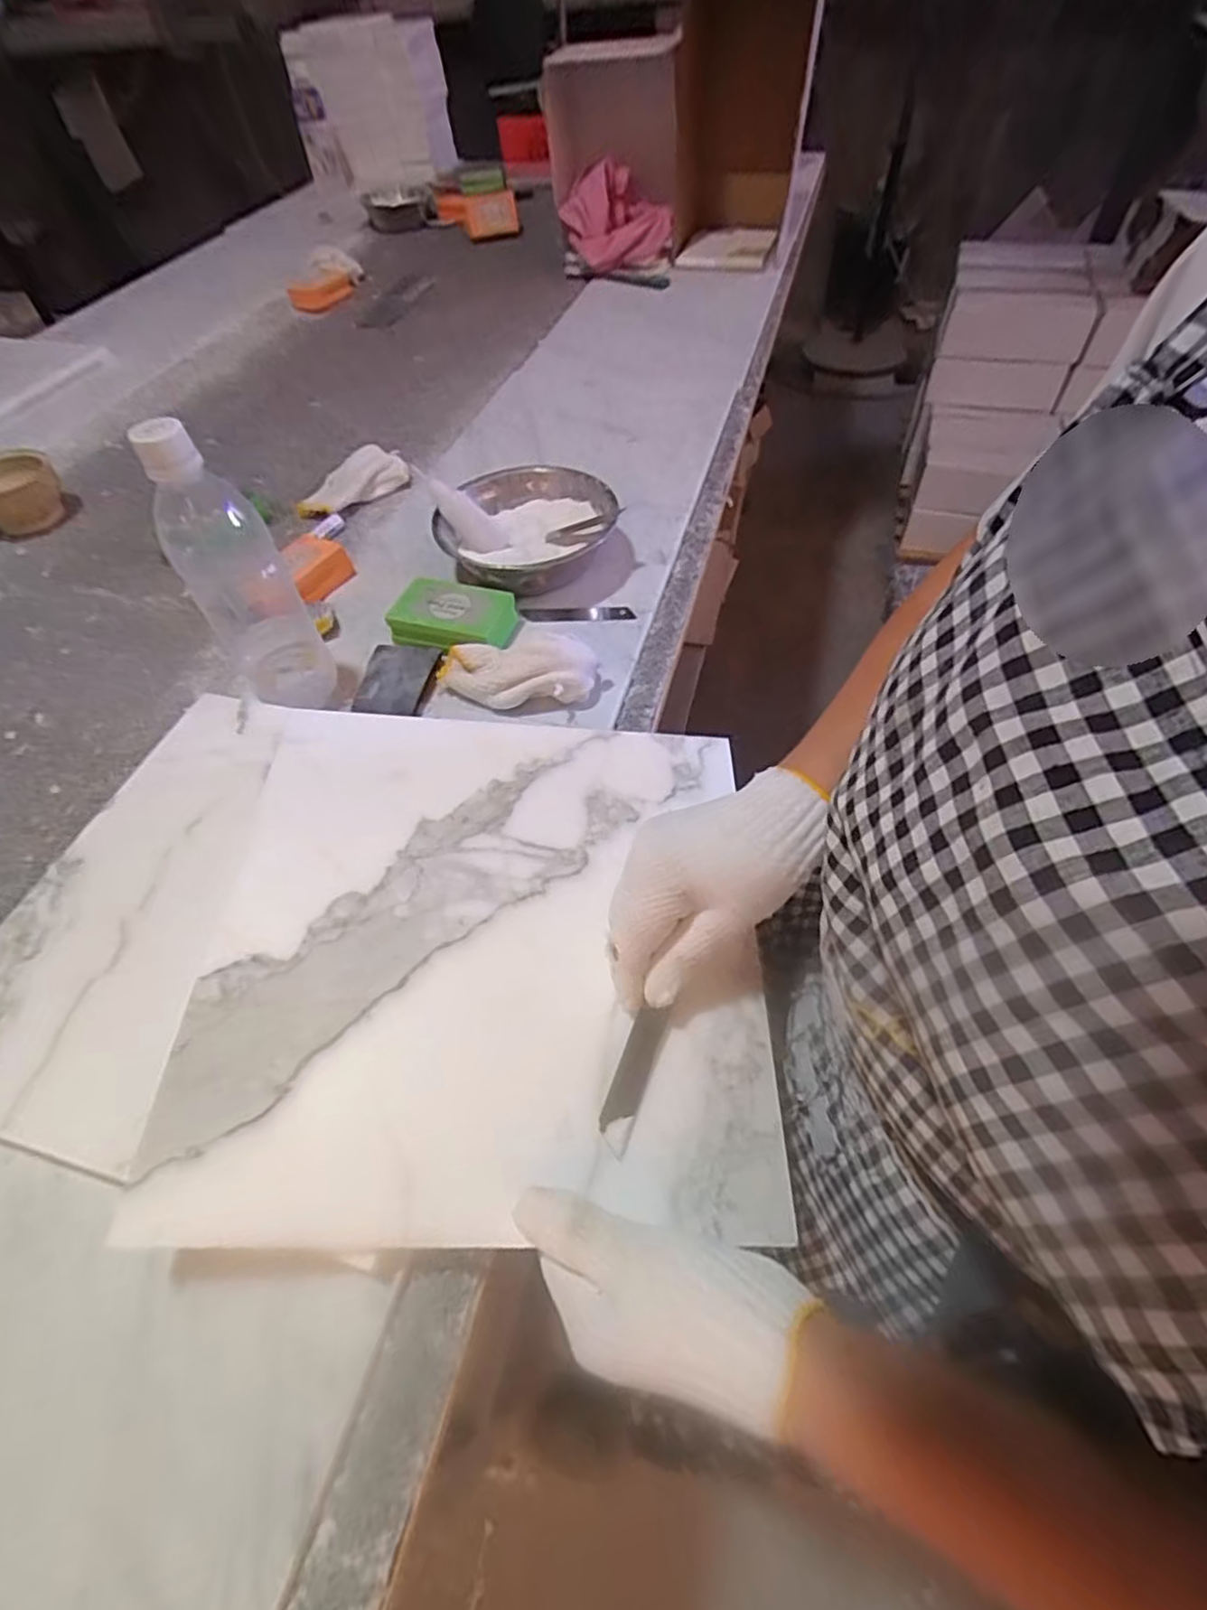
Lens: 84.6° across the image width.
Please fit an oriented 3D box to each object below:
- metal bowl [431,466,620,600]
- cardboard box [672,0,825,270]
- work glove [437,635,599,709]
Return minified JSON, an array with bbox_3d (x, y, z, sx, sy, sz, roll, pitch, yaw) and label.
[{"bbox_3d":[-0.073,-0.252,0.622,0.153,0.053,0.153,-2,55,3],"label":"metal bowl"},{"bbox_3d":[0.212,-1.040,1.016,0.197,0.326,0.155,2,55,6],"label":"cardboard box"},{"bbox_3d":[-0.068,-0.105,0.514,0.122,0.044,0.053,-1,55,3],"label":"work glove"}]

